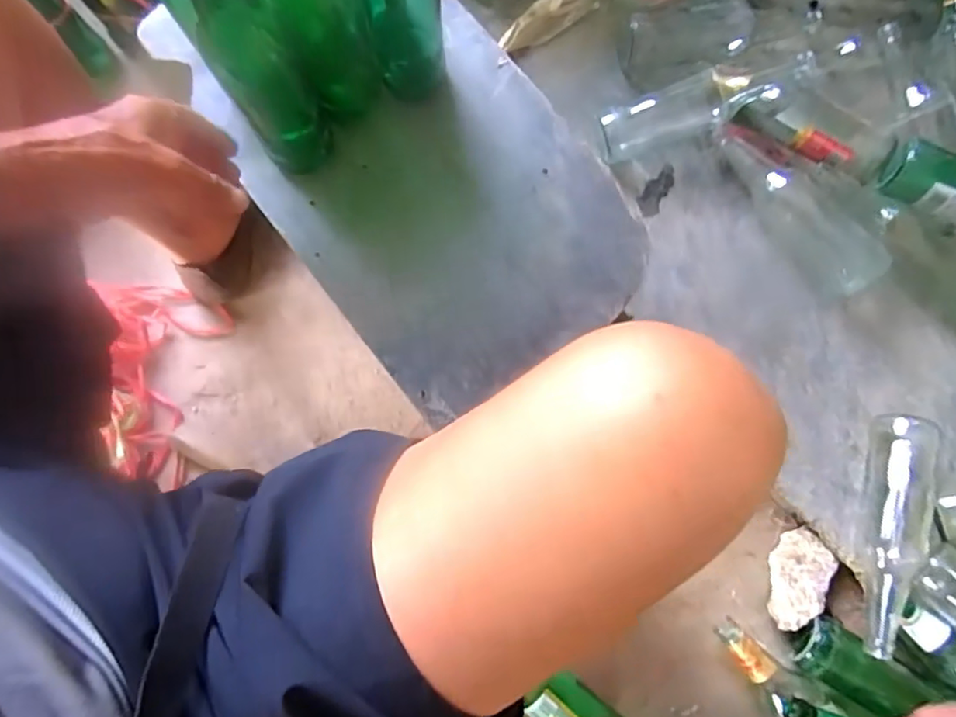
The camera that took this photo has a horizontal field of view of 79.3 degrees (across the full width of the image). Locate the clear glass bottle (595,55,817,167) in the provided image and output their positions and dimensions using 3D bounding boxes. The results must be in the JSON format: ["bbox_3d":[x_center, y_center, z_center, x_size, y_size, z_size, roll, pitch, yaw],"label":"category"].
[{"bbox_3d":[0.286,-0.326,0.750,0.263,0.071,0.060,-17,80,-2],"label":"clear glass bottle"}]

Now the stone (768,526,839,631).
[{"bbox_3d":[0.387,0.269,0.694,0.065,0.041,0.114,9,63,31],"label":"stone"}]

